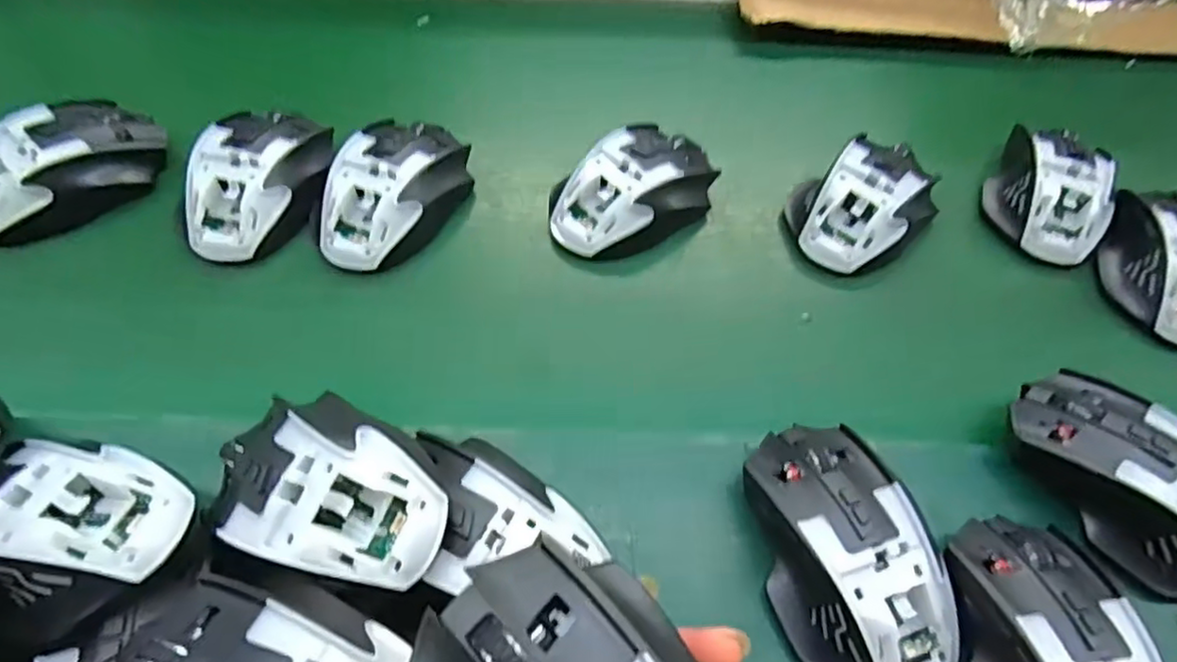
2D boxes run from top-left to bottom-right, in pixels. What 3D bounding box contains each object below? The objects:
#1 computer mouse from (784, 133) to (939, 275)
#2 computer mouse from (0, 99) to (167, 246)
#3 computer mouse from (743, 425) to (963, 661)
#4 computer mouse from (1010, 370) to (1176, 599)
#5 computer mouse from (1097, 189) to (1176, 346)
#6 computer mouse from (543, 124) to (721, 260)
[{"bbox_3d":[0.171,-0.082,0.414,0.104,0.036,0.074,-32,63,-22],"label":"computer mouse"},{"bbox_3d":[-0.314,-0.098,0.396,0.069,0.037,0.117,27,58,15],"label":"computer mouse"},{"bbox_3d":[0.112,0.096,0.287,0.068,0.044,0.112,-6,56,-7],"label":"computer mouse"},{"bbox_3d":[0.254,0.070,0.309,0.063,0.043,0.116,-28,61,-20],"label":"computer mouse"},{"bbox_3d":[0.349,-0.043,0.394,0.062,0.034,0.099,19,57,10],"label":"computer mouse"},{"bbox_3d":[0.029,-0.090,0.412,0.116,0.037,0.068,-34,64,-23],"label":"computer mouse"}]

